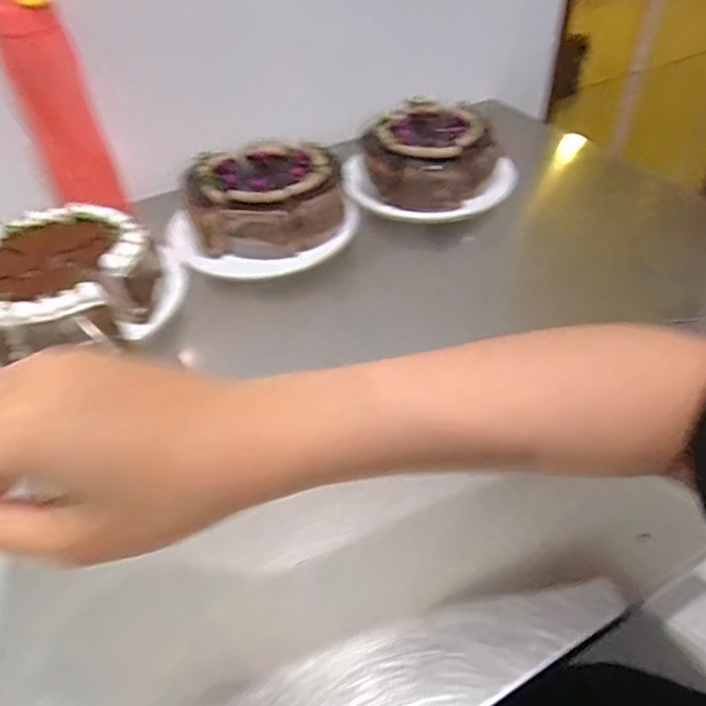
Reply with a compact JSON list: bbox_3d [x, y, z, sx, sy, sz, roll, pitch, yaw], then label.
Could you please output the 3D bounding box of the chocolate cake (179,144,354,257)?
[{"bbox_3d":[-0.094,-0.175,0.646,0.179,0.065,0.142,-16,45,-12],"label":"chocolate cake"}]

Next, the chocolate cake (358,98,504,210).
[{"bbox_3d":[0.100,-0.247,0.705,0.155,0.062,0.168,19,49,22],"label":"chocolate cake"}]

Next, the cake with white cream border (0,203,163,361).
[{"bbox_3d":[-0.280,-0.073,0.551,0.166,0.064,0.169,33,55,32],"label":"cake with white cream border"}]

